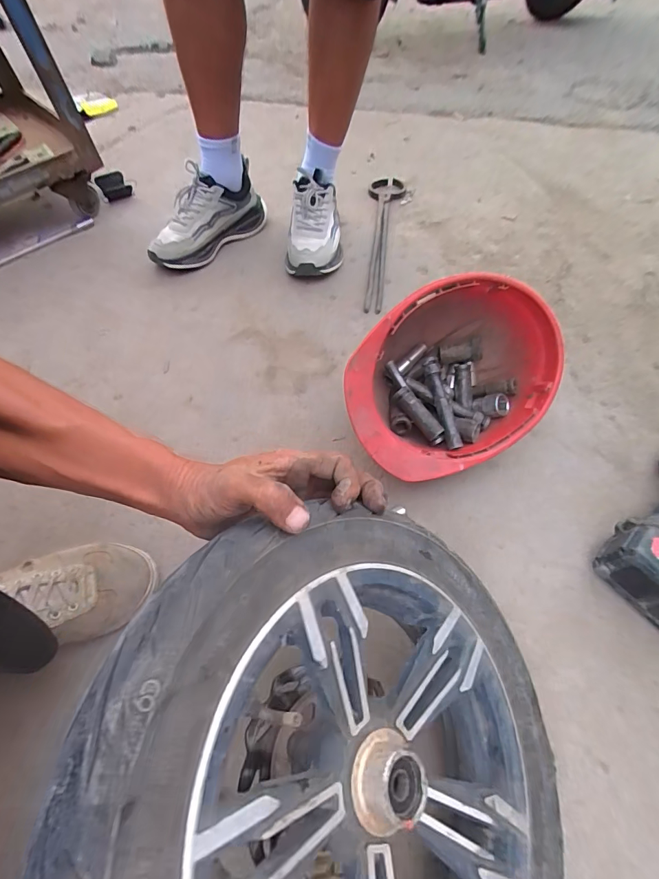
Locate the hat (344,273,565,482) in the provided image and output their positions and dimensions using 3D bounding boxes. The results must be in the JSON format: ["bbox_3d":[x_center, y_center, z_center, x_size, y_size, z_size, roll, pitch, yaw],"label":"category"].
[{"bbox_3d":[0.147,-0.080,0.550,0.283,0.139,0.222,-34,101,-9],"label":"hat"}]

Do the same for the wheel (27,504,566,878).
[{"bbox_3d":[0.026,0.234,0.294,0.356,0.085,0.343,31,52,-23],"label":"wheel"}]

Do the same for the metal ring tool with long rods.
[{"bbox_3d":[0.109,-0.430,0.850,0.077,0.035,0.451,7,58,4],"label":"metal ring tool with long rods"}]

